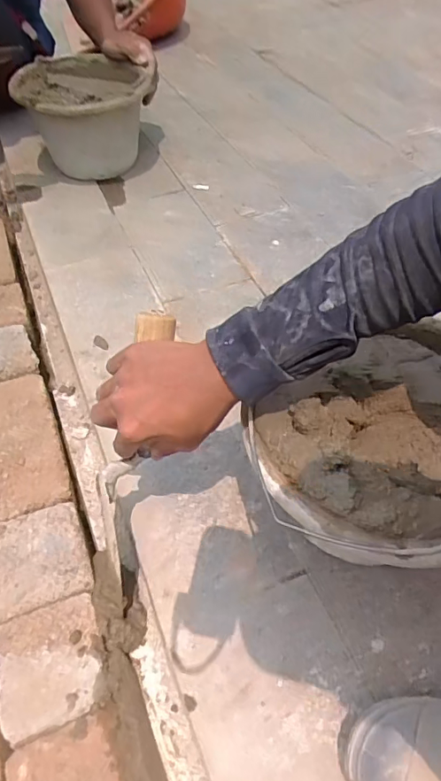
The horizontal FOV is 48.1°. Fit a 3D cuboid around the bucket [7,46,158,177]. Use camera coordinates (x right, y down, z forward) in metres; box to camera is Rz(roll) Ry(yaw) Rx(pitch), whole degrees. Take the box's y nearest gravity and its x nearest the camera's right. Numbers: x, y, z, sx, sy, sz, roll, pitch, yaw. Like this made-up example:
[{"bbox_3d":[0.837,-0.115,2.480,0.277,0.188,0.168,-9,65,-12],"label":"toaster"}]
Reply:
[{"bbox_3d":[-0.268,-0.523,0.965,0.244,0.163,0.233,8,48,1],"label":"bucket"}]

